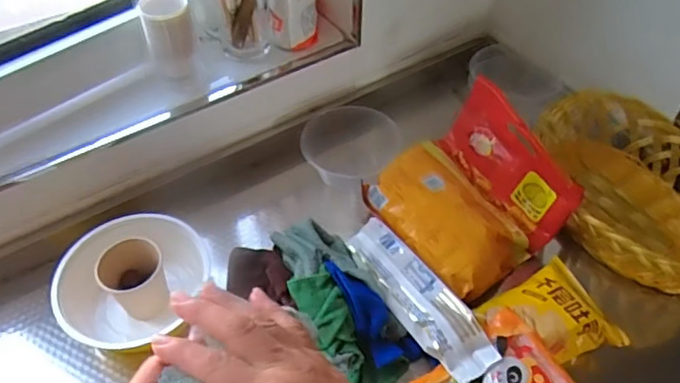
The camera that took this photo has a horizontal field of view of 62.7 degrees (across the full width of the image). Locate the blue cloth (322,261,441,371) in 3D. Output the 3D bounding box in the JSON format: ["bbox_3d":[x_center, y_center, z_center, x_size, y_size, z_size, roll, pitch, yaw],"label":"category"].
[{"bbox_3d":[0.037,0.145,0.633,0.053,0.026,0.158,-36,85,-26],"label":"blue cloth"}]

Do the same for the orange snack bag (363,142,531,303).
[{"bbox_3d":[0.141,0.026,0.719,0.150,0.051,0.198,-33,58,-24],"label":"orange snack bag"}]

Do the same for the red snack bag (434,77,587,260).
[{"bbox_3d":[0.215,-0.036,0.733,0.040,0.134,0.211,-25,55,-19],"label":"red snack bag"}]

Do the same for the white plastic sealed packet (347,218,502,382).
[{"bbox_3d":[0.087,0.116,0.638,0.059,0.032,0.221,-28,55,-21],"label":"white plastic sealed packet"}]

